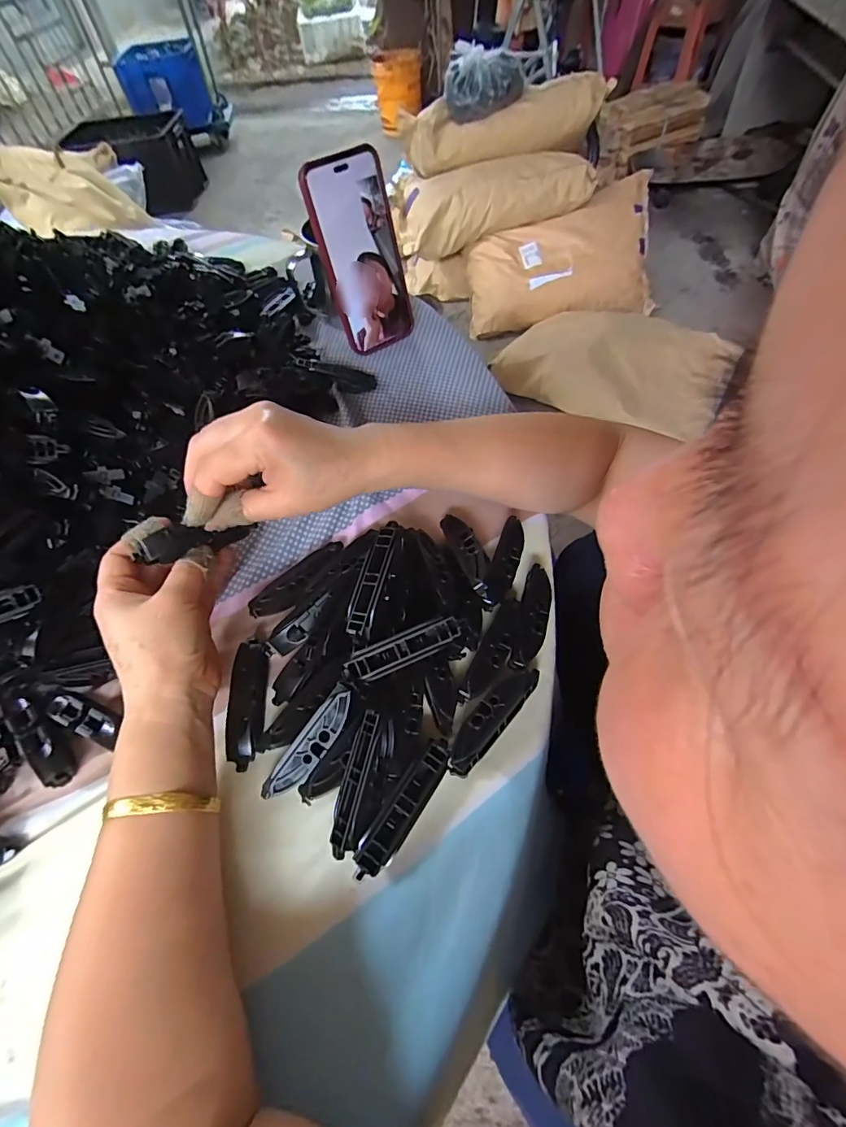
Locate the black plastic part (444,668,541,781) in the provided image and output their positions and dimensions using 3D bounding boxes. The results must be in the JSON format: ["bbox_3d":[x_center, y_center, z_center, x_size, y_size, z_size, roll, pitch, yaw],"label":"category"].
[{"bbox_3d":[0.042,0.093,0.288,0.020,0.007,0.080,37,67,22],"label":"black plastic part"}]

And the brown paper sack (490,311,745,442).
[{"bbox_3d":[0.622,-0.661,1.509,0.673,0.112,0.453,21,62,14],"label":"brown paper sack"}]

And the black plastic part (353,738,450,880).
[{"bbox_3d":[-0.010,0.136,0.264,0.019,0.011,0.079,32,65,19],"label":"black plastic part"}]

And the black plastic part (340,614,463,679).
[{"bbox_3d":[-0.013,0.052,0.288,0.072,0.015,0.018,-18,59,-9],"label":"black plastic part"}]

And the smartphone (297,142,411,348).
[{"bbox_3d":[-0.057,-0.291,0.449,0.075,0.156,0.015,-31,45,-11],"label":"smartphone"}]

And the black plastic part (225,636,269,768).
[{"bbox_3d":[-0.112,0.087,0.300,0.022,0.015,0.078,-5,58,-1],"label":"black plastic part"}]

